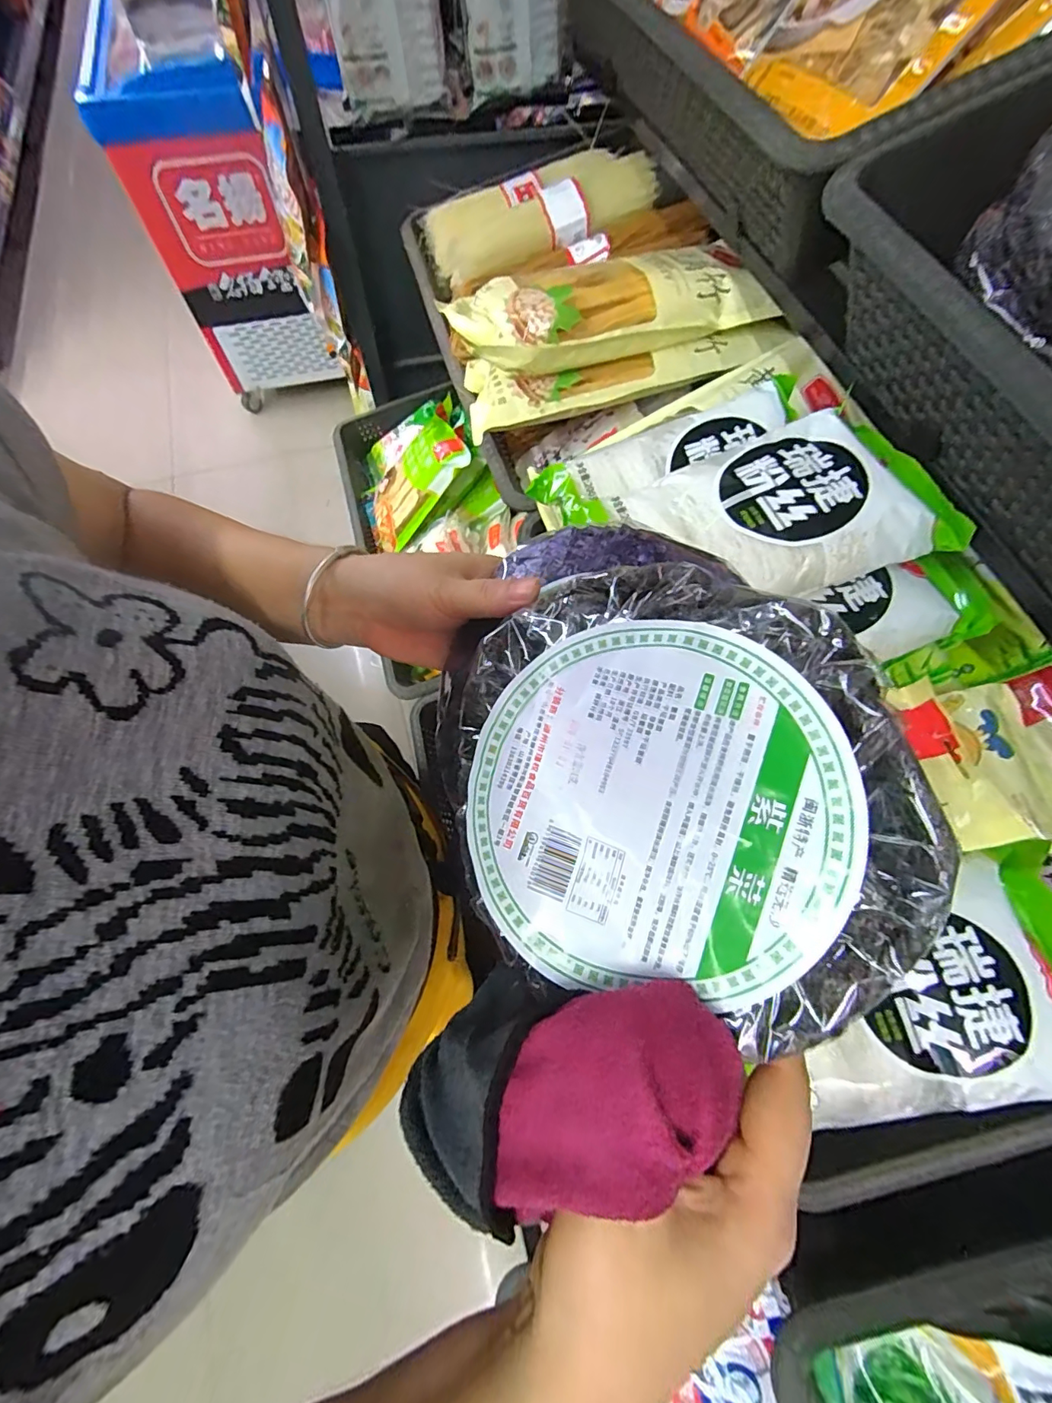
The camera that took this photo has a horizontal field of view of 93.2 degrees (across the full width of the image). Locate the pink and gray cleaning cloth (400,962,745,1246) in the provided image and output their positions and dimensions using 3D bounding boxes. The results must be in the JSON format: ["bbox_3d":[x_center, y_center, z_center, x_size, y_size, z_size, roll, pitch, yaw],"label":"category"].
[{"bbox_3d":[0.003,0.140,0.188,0.147,0.053,0.062,-34,64,32],"label":"pink and gray cleaning cloth"}]

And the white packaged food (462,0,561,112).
[{"bbox_3d":[-0.021,-0.918,0.666,0.132,0.200,0.026,-4,67,-3],"label":"white packaged food"}]

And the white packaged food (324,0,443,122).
[{"bbox_3d":[-0.180,-0.877,0.627,0.139,0.171,0.038,-17,68,-8],"label":"white packaged food"}]

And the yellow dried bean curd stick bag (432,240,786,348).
[{"bbox_3d":[0.075,-0.398,0.497,0.296,0.041,0.130,-13,67,-7],"label":"yellow dried bean curd stick bag"}]

